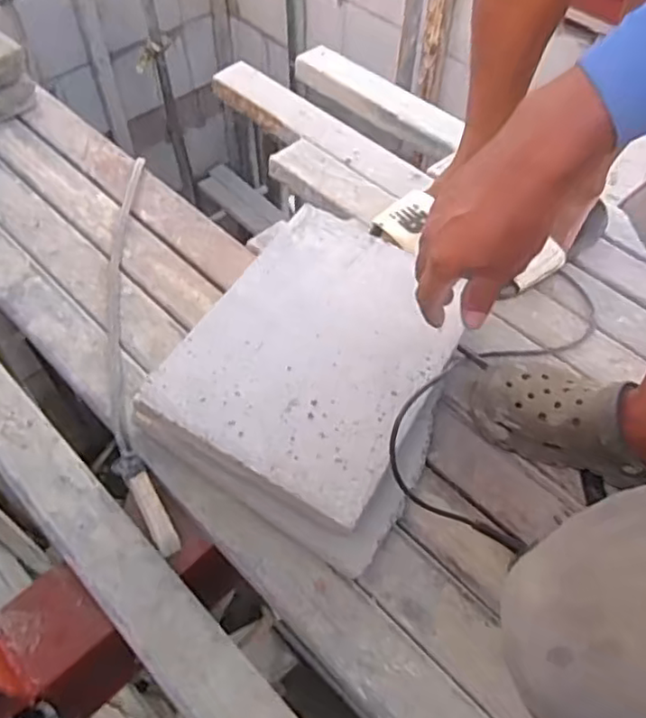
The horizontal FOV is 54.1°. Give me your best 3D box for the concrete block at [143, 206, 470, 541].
[{"bbox_3d":[-0.001,-0.016,0.720,0.253,0.043,0.340,25,58,16],"label":"concrete block"}]

